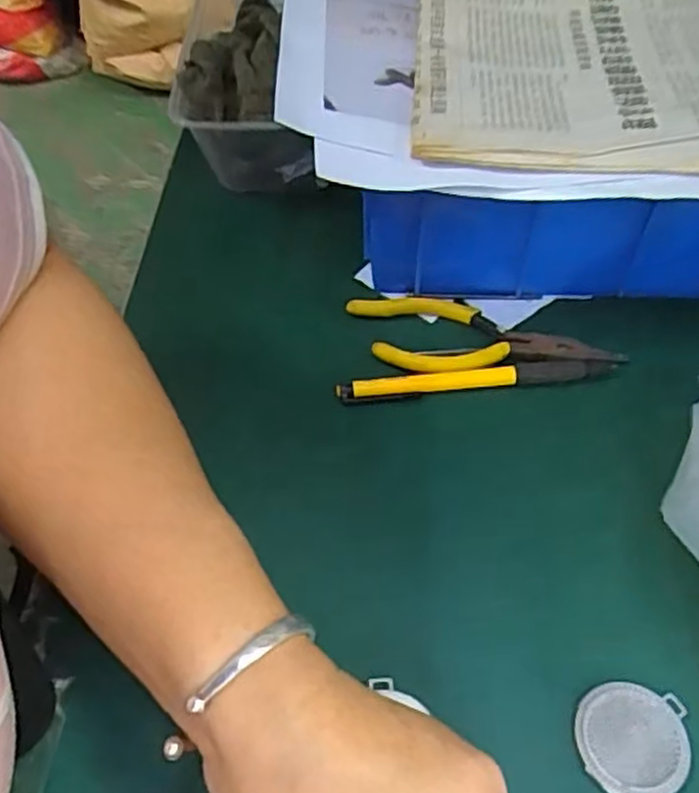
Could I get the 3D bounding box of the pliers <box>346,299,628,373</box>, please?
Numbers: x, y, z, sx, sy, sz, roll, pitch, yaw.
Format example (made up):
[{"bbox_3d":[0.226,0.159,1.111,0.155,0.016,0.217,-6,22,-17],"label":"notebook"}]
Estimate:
[{"bbox_3d":[0.069,-0.029,0.385,0.138,0.008,0.047,4,55,3],"label":"pliers"}]

